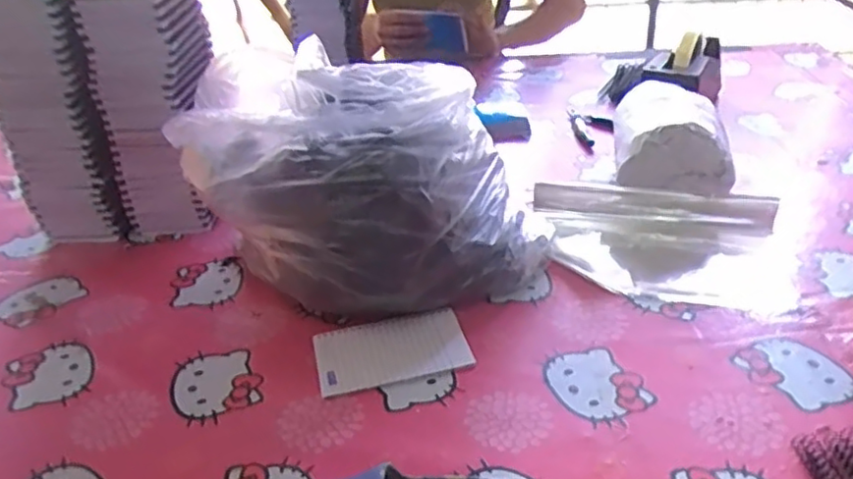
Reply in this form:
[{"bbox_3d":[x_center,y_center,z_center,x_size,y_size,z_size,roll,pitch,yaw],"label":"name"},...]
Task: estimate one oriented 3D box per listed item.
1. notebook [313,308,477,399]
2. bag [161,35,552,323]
[{"bbox_3d":[-0.031,0.097,0.598,0.131,0.008,0.082,-9,32,-8],"label":"notebook"},{"bbox_3d":[-0.076,-0.059,0.656,0.339,0.213,0.198,16,37,28],"label":"bag"}]

